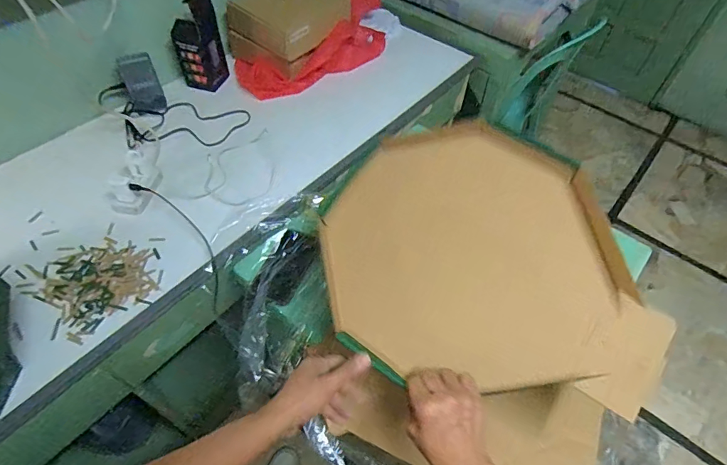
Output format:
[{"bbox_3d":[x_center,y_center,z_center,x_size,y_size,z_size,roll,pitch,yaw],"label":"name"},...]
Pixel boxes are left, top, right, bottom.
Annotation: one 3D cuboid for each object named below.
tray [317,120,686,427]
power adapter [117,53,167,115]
[{"bbox_3d":[0.160,0.027,0.586,0.406,0.069,0.348,3,82,10],"label":"tray"},{"bbox_3d":[-0.541,-0.359,1.034,0.075,0.134,0.023,-17,28,-13],"label":"power adapter"}]

